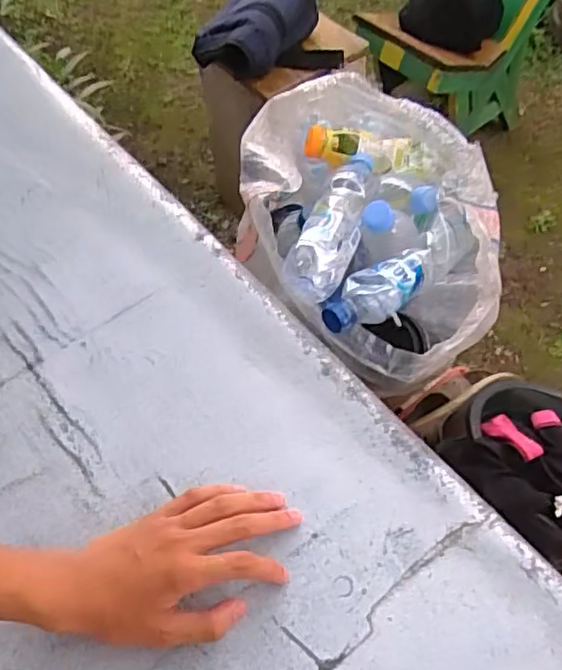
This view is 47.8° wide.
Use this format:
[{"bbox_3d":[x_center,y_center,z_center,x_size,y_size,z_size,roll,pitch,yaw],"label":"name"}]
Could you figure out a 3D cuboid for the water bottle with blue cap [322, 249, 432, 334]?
[{"bbox_3d":[0.108,-0.049,0.689,0.146,0.045,0.062,-24,61,-13],"label":"water bottle with blue cap"}]

